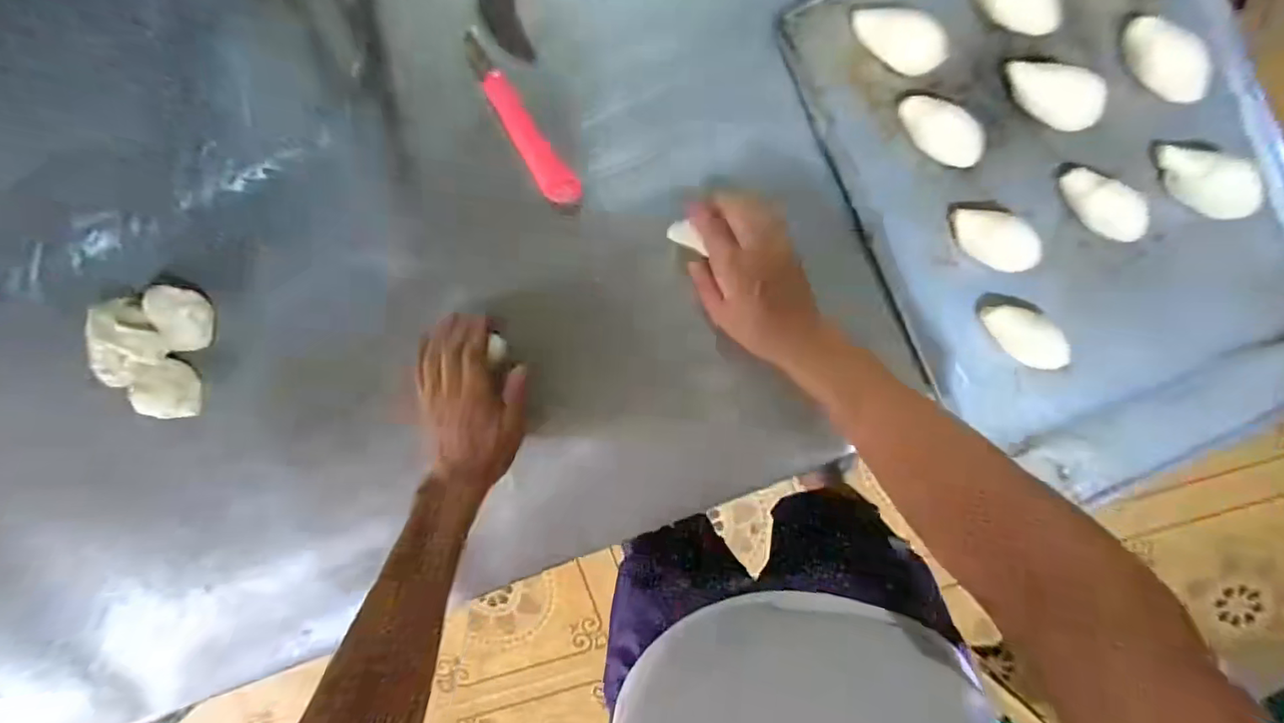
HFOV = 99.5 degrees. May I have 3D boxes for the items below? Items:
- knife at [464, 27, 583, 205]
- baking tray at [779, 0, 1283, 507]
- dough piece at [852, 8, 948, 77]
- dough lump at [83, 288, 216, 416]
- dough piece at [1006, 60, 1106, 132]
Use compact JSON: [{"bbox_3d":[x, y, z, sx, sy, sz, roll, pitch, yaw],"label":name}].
[{"bbox_3d":[-0.114,-0.228,0.517,0.031,0.028,0.171,-31,94,7],"label":"knife"},{"bbox_3d":[0.383,-0.141,0.477,0.337,0.043,0.534,-28,94,6],"label":"baking tray"},{"bbox_3d":[0.219,-0.276,0.460,0.083,0.019,0.041,39,98,-2],"label":"dough piece"},{"bbox_3d":[-0.508,-0.014,0.559,0.087,0.053,0.141,20,98,1],"label":"dough lump"},{"bbox_3d":[0.342,-0.223,0.450,0.082,0.020,0.036,32,98,-1],"label":"dough piece"}]

